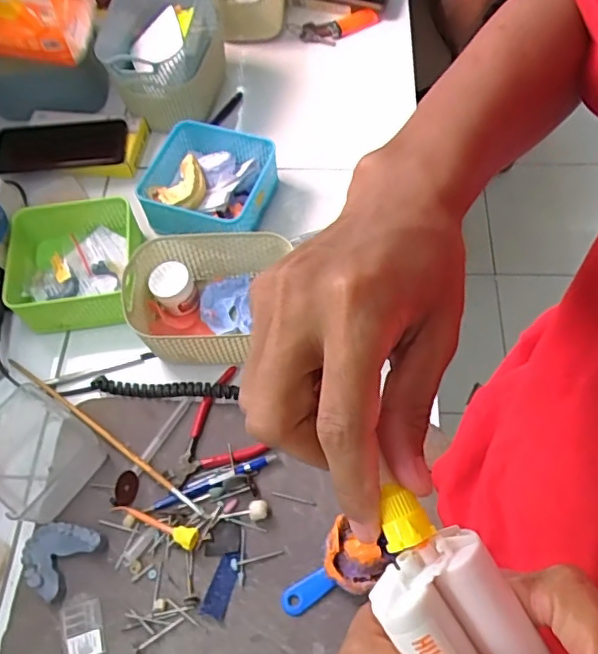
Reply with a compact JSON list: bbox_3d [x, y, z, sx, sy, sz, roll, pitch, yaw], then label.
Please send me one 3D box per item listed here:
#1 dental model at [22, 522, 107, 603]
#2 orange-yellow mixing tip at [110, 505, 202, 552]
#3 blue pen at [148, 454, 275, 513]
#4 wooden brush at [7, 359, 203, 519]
[{"bbox_3d":[-0.213,0.200,0.511,0.052,0.019,0.064,34,68,18],"label":"dental model"},{"bbox_3d":[-0.132,0.179,0.521,0.084,0.015,0.019,17,64,11],"label":"orange-yellow mixing tip"},{"bbox_3d":[-0.083,0.146,0.543,0.126,0.014,0.015,-22,63,-9],"label":"blue pen"},{"bbox_3d":[-0.194,0.102,0.565,0.266,0.009,0.008,33,69,15],"label":"wooden brush"}]

